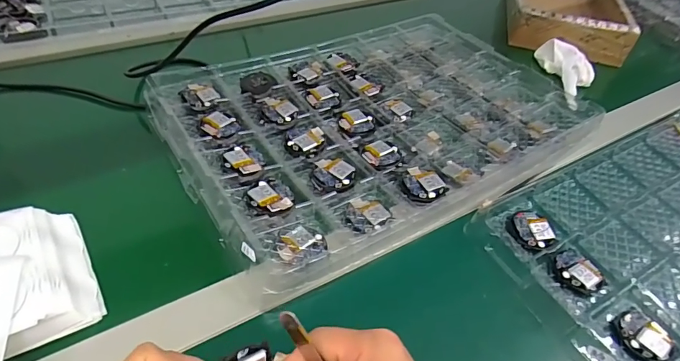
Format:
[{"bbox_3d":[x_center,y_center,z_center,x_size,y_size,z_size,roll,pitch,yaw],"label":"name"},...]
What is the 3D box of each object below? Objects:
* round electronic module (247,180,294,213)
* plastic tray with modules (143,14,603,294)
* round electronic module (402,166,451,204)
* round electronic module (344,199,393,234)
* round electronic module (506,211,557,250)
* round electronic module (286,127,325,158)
[{"bbox_3d":[-0.063,0.012,0.389,0.040,0.005,0.039,3,46,-4],"label":"round electronic module"},{"bbox_3d":[0.045,-0.085,0.493,0.443,0.030,0.310,-23,53,-26],"label":"plastic tray with modules"},{"bbox_3d":[0.082,0.006,0.418,0.042,0.010,0.043,3,46,-4],"label":"round electronic module"},{"bbox_3d":[0.023,0.031,0.393,0.040,0.005,0.037,3,46,-4],"label":"round electronic module"},{"bbox_3d":[0.179,0.046,0.402,0.040,0.006,0.041,3,46,-4],"label":"round electronic module"},{"bbox_3d":[-0.037,-0.043,0.454,0.040,0.004,0.043,0,47,-7],"label":"round electronic module"}]

